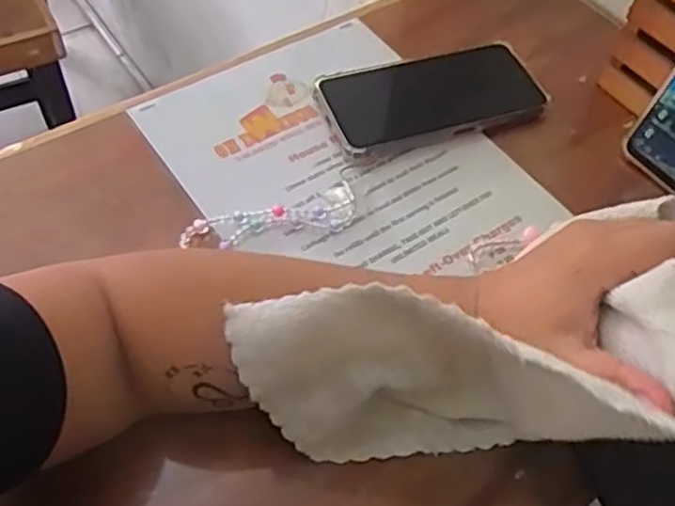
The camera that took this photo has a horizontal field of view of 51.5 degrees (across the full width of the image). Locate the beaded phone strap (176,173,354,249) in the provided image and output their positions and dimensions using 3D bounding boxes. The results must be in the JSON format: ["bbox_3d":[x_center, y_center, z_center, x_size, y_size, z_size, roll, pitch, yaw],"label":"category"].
[{"bbox_3d":[-0.042,-0.021,0.451,0.112,0.009,0.039,-17,58,-15],"label":"beaded phone strap"}]

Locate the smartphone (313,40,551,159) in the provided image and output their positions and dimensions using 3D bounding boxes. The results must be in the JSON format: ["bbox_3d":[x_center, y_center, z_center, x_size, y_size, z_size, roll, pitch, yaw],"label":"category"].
[{"bbox_3d":[0.069,-0.116,0.518,0.159,0.018,0.080,-17,58,-15],"label":"smartphone"}]

